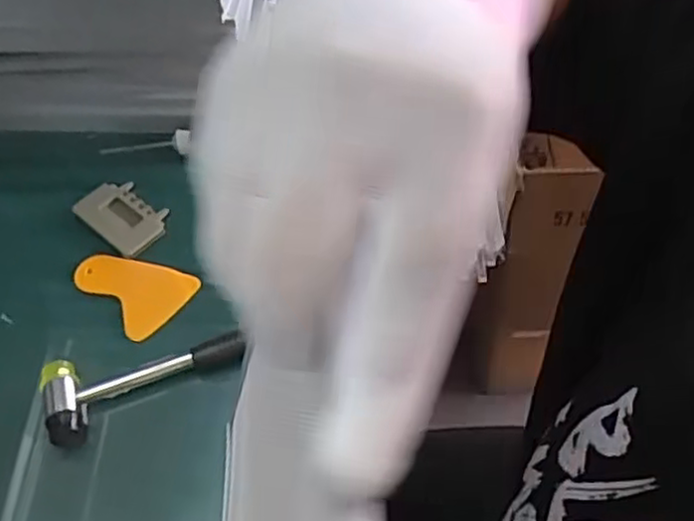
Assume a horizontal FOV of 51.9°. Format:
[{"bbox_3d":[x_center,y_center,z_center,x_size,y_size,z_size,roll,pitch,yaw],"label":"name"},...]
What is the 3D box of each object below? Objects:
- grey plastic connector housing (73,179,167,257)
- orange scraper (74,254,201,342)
[{"bbox_3d":[-0.200,-0.041,0.641,0.086,0.013,0.053,32,63,25],"label":"grey plastic connector housing"},{"bbox_3d":[-0.180,0.027,0.590,0.114,0.008,0.063,16,64,24],"label":"orange scraper"}]

